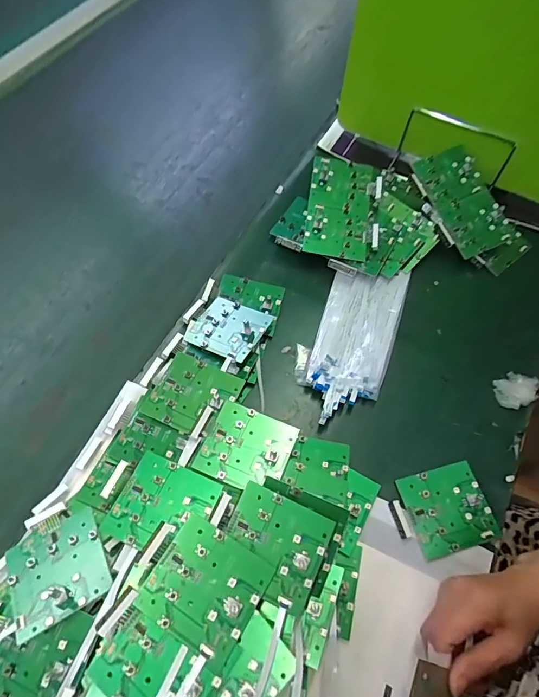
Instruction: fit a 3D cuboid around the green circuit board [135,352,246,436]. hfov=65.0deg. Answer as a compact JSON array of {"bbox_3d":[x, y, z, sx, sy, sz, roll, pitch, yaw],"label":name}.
[{"bbox_3d":[-0.077,0.046,0.425,0.077,0.007,0.075,24,60,10],"label":"green circuit board"}]

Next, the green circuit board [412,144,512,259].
[{"bbox_3d":[0.252,-0.195,0.557,0.085,0.012,0.144,-25,81,-3],"label":"green circuit board"}]

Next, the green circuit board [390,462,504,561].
[{"bbox_3d":[0.165,0.157,0.410,0.091,0.010,0.073,-12,63,-9],"label":"green circuit board"}]

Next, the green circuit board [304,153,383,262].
[{"bbox_3d":[0.097,-0.183,0.550,0.089,0.013,0.141,9,73,-2],"label":"green circuit board"}]

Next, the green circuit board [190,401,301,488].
[{"bbox_3d":[-0.021,0.092,0.397,0.079,0.005,0.073,21,63,7],"label":"green circuit board"}]

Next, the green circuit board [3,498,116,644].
[{"bbox_3d":[-0.179,0.177,0.354,0.074,0.010,0.089,-27,49,-18],"label":"green circuit board"}]

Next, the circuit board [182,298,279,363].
[{"bbox_3d":[-0.045,-0.027,0.478,0.079,0.013,0.081,22,58,21],"label":"circuit board"}]

